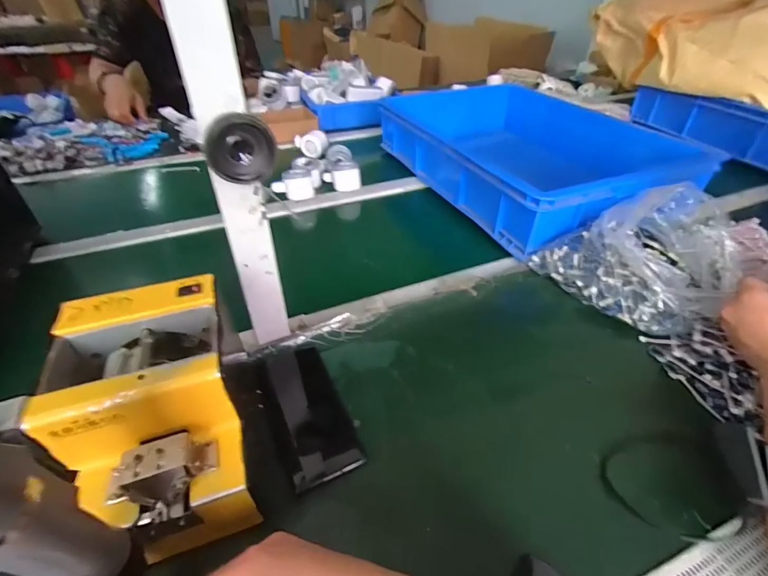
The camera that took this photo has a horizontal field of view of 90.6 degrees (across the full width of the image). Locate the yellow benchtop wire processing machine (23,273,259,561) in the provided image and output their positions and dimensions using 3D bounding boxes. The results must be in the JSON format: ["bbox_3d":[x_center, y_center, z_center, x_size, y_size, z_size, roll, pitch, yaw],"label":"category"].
[{"bbox_3d":[-0.188,0.101,0.315,0.126,0.122,0.173,-12,42,-14],"label":"yellow benchtop wire processing machine"}]

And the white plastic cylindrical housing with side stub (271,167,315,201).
[{"bbox_3d":[-0.189,-0.217,0.789,0.086,0.055,0.052,-8,41,-11],"label":"white plastic cylindrical housing with side stub"}]

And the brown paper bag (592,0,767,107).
[{"bbox_3d":[0.918,-0.655,1.015,0.386,0.211,0.549,-17,43,-20],"label":"brown paper bag"}]

